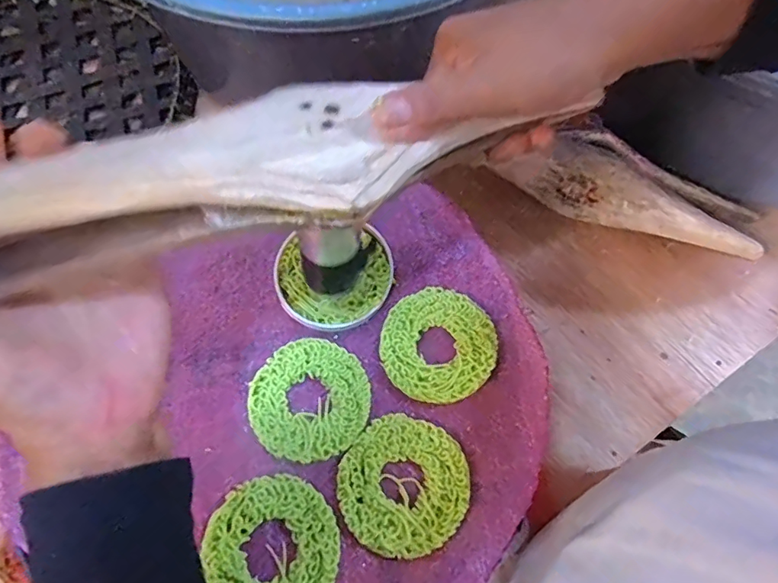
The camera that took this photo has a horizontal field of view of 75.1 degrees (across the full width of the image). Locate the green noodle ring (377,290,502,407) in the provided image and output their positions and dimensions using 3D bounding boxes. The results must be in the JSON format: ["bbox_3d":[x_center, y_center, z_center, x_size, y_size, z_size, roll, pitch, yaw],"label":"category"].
[{"bbox_3d":[0.034,0.035,0.347,0.078,0.008,0.078,-1,67,3],"label":"green noodle ring"}]

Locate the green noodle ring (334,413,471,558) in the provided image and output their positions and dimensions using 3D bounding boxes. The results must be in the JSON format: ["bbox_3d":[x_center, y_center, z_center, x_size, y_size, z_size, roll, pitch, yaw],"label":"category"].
[{"bbox_3d":[0.009,0.117,0.310,0.076,0.007,0.078,-1,67,3],"label":"green noodle ring"}]

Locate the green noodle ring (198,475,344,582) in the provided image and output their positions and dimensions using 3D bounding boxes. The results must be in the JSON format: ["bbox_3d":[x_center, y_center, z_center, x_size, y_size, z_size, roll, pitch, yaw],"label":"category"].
[{"bbox_3d":[-0.067,0.149,0.293,0.073,0.012,0.078,-1,67,3],"label":"green noodle ring"}]

